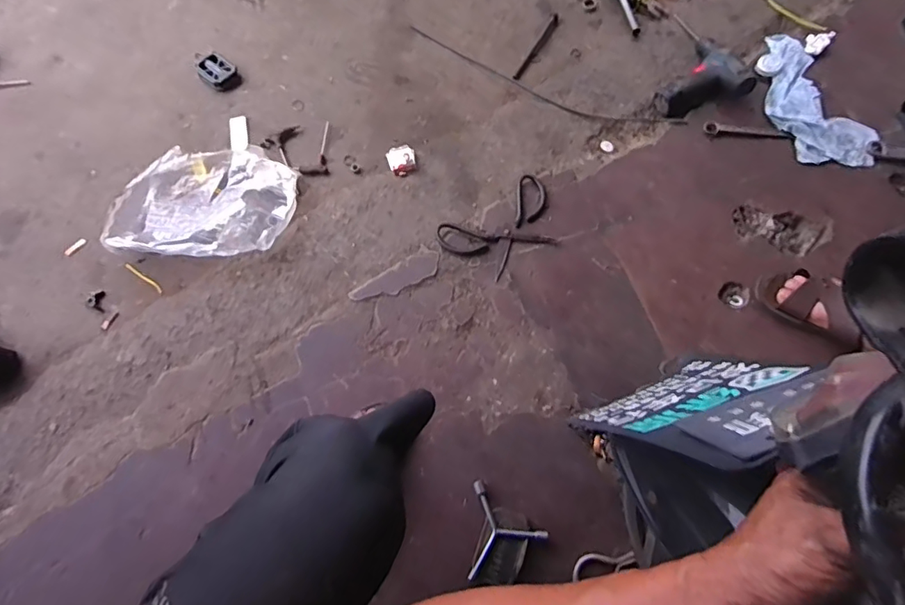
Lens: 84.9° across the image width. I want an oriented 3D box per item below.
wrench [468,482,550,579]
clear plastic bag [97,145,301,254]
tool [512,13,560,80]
[{"bbox_3d":[0.056,0.350,0.728,0.126,0.015,0.115,34,73,15],"label":"wrench"},{"bbox_3d":[-0.477,-0.197,0.949,0.334,0.067,0.254,-4,67,1],"label":"clear plastic bag"},{"bbox_3d":[0.197,-0.589,1.143,0.020,0.008,0.223,26,71,13],"label":"tool"}]

